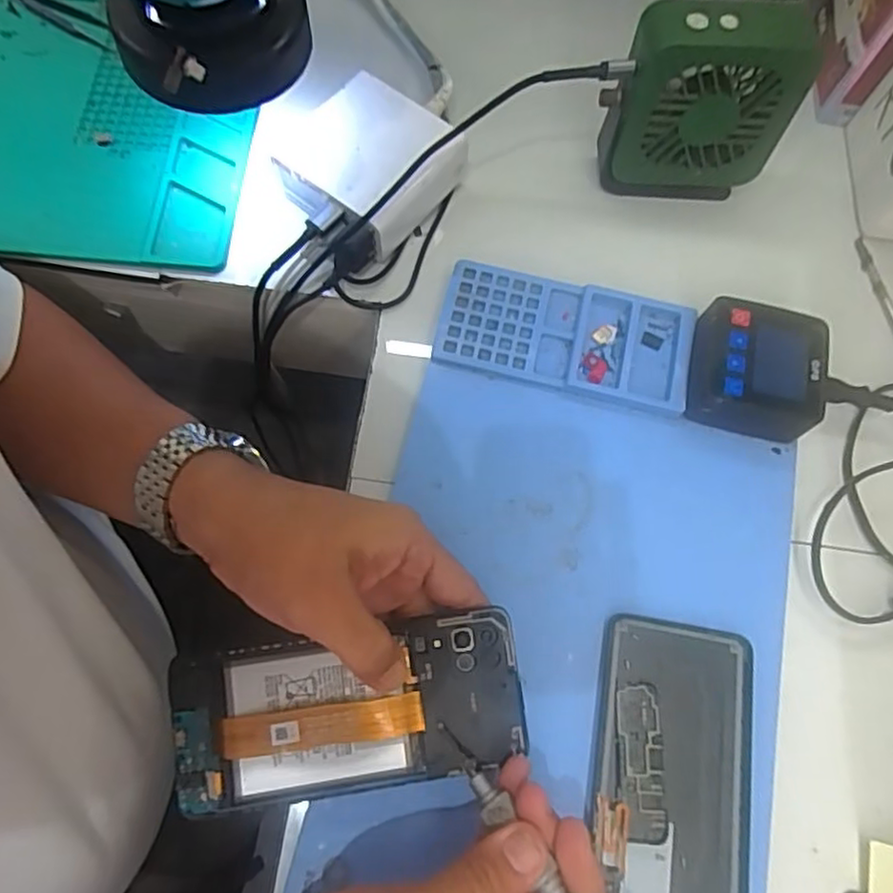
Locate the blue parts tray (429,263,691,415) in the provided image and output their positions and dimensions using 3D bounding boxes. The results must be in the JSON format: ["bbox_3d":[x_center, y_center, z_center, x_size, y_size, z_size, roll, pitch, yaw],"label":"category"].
[{"bbox_3d":[0.071,-0.068,0.396,0.149,0.008,0.071,13,71,3],"label":"blue parts tray"}]

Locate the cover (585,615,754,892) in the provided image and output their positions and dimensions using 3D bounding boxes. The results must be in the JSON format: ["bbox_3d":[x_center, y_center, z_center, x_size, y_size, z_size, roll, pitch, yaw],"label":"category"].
[{"bbox_3d":[0.109,0.169,0.321,0.078,0.008,0.160,11,71,2],"label":"cover"}]

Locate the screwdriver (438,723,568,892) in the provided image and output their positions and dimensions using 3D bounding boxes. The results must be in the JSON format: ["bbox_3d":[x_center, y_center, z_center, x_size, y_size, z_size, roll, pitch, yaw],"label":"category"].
[{"bbox_3d":[0.030,0.163,0.275,0.015,0.020,0.110,-35,58,-12],"label":"screwdriver"}]

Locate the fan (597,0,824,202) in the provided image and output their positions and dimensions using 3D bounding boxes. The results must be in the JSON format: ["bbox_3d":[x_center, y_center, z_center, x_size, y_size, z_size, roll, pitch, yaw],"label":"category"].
[{"bbox_3d":[0.148,-0.202,0.401,0.105,0.122,0.041,5,71,0],"label":"fan"}]

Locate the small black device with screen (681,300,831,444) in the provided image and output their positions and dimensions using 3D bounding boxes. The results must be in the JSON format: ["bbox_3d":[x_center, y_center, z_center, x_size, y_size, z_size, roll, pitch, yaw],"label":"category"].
[{"bbox_3d":[0.178,-0.044,0.384,0.072,0.031,0.073,11,71,2],"label":"small black device with screen"}]

